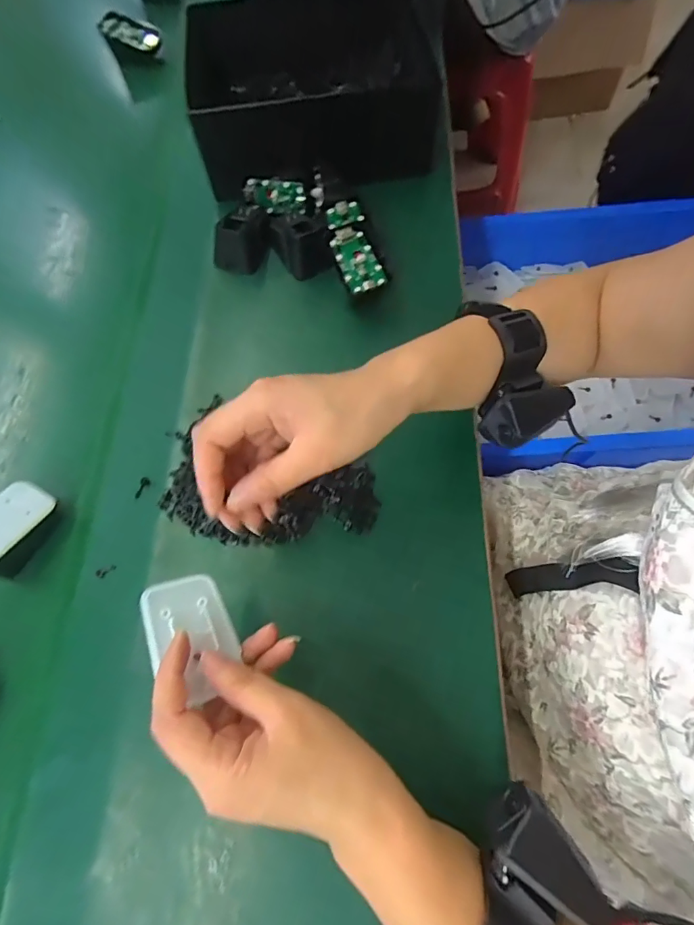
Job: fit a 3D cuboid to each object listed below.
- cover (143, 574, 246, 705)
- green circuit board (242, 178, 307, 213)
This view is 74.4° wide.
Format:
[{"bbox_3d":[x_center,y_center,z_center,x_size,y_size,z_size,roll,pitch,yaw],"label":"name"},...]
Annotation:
[{"bbox_3d":[-0.087,0.097,0.258,0.046,0.007,0.068,-6,54,-36],"label":"cover"},{"bbox_3d":[-0.072,-0.269,0.461,0.063,0.032,0.010,14,56,6],"label":"green circuit board"}]

